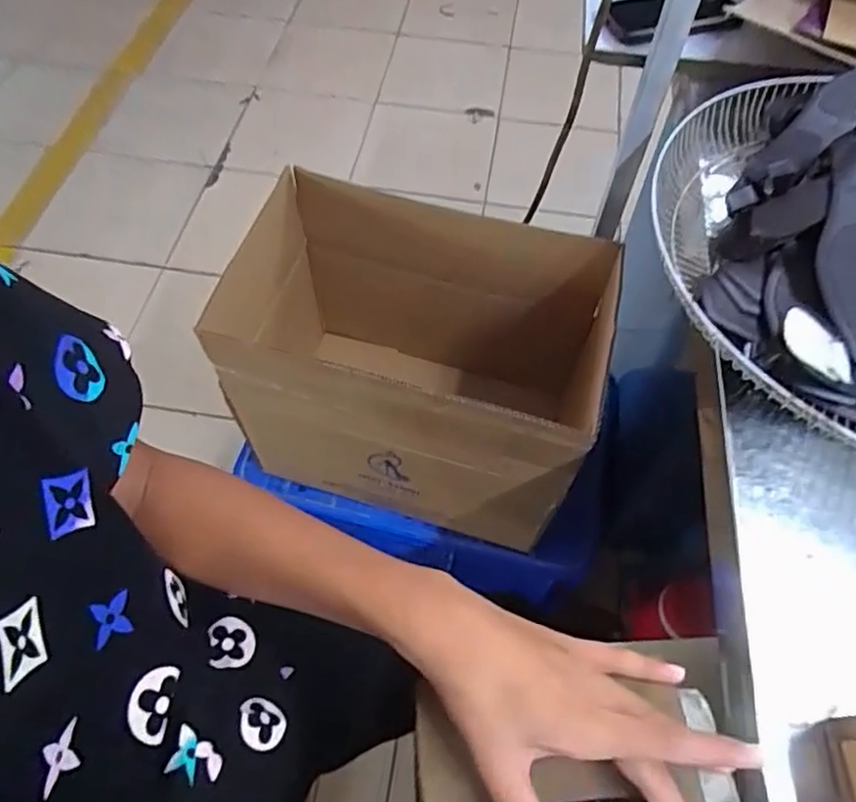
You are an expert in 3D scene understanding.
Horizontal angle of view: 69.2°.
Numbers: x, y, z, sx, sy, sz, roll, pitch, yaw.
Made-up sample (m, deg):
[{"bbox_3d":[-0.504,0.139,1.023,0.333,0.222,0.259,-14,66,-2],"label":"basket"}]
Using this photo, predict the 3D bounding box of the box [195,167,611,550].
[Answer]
[{"bbox_3d":[-0.017,-0.043,0.894,0.468,0.350,0.309,14,60,7],"label":"box"}]

